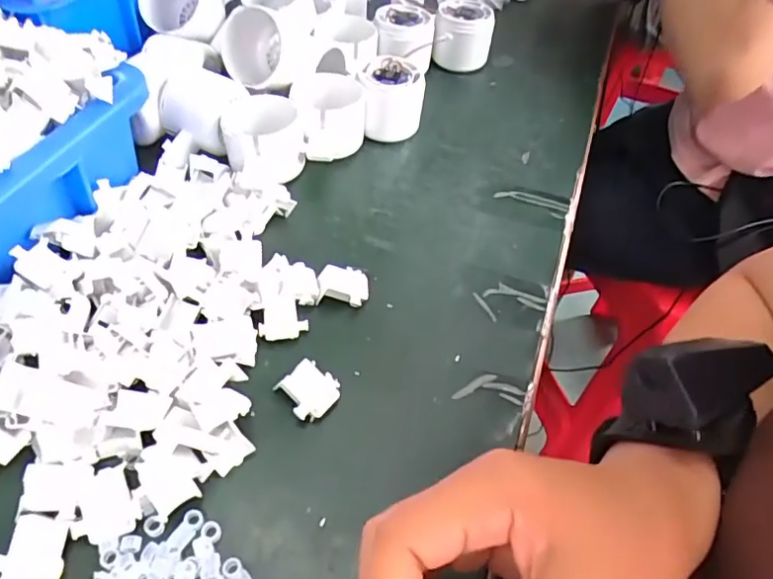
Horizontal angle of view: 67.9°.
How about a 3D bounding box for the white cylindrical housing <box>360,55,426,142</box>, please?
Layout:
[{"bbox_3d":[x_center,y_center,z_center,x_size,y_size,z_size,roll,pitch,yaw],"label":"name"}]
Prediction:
[{"bbox_3d":[0.004,-0.165,0.493,0.051,0.056,0.055,3,49,-3],"label":"white cylindrical housing"}]

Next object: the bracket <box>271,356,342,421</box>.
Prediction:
[{"bbox_3d":[-0.043,0.056,0.320,0.029,0.015,0.029,32,54,20],"label":"bracket"}]

